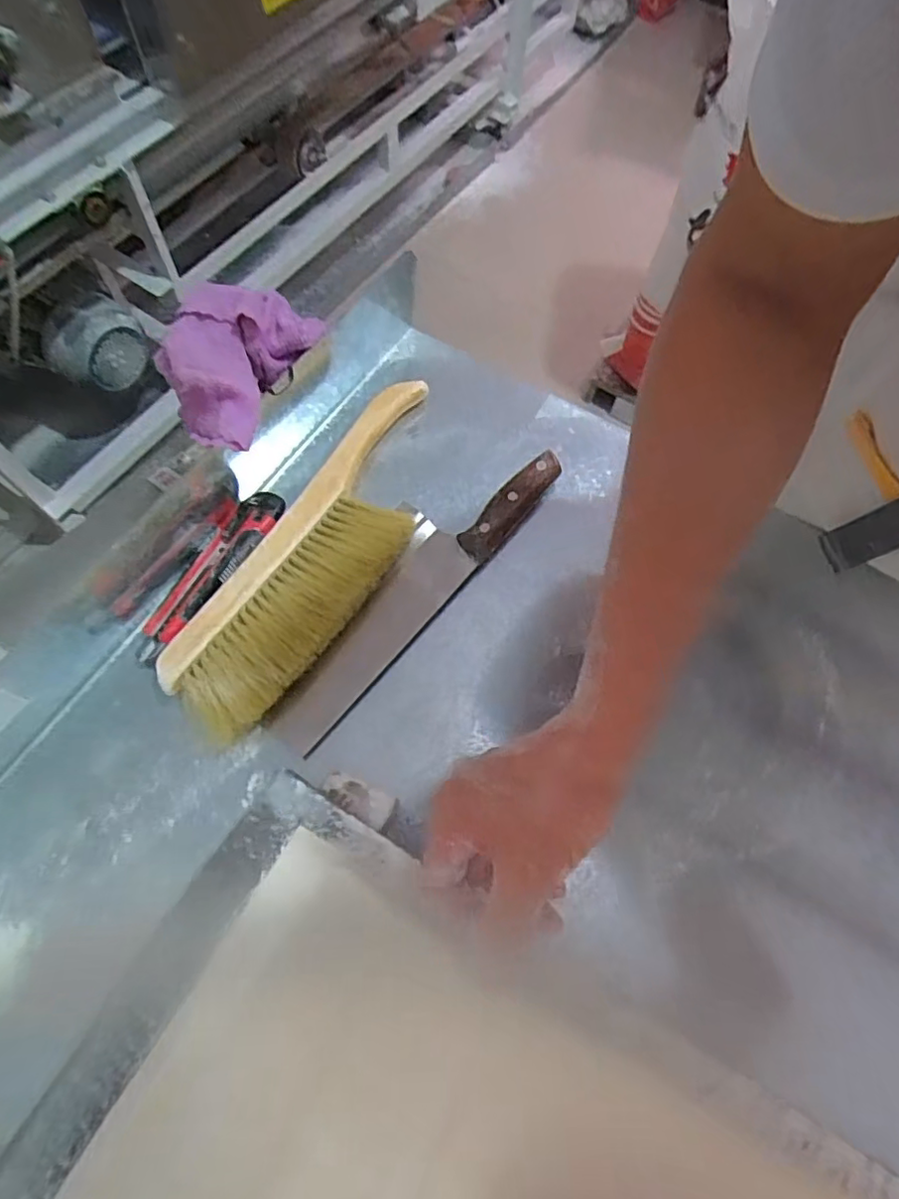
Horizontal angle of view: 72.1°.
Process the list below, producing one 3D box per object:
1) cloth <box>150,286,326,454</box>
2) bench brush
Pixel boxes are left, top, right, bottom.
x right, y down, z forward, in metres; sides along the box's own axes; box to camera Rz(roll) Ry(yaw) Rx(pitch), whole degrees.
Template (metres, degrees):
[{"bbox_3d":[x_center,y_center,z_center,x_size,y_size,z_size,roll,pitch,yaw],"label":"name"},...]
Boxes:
[{"bbox_3d":[-0.166,-0.182,0.461,0.095,0.044,0.134,21,67,5],"label":"cloth"},{"bbox_3d":[-0.094,-0.045,0.496,0.103,0.034,0.330,31,68,10],"label":"bench brush"}]

